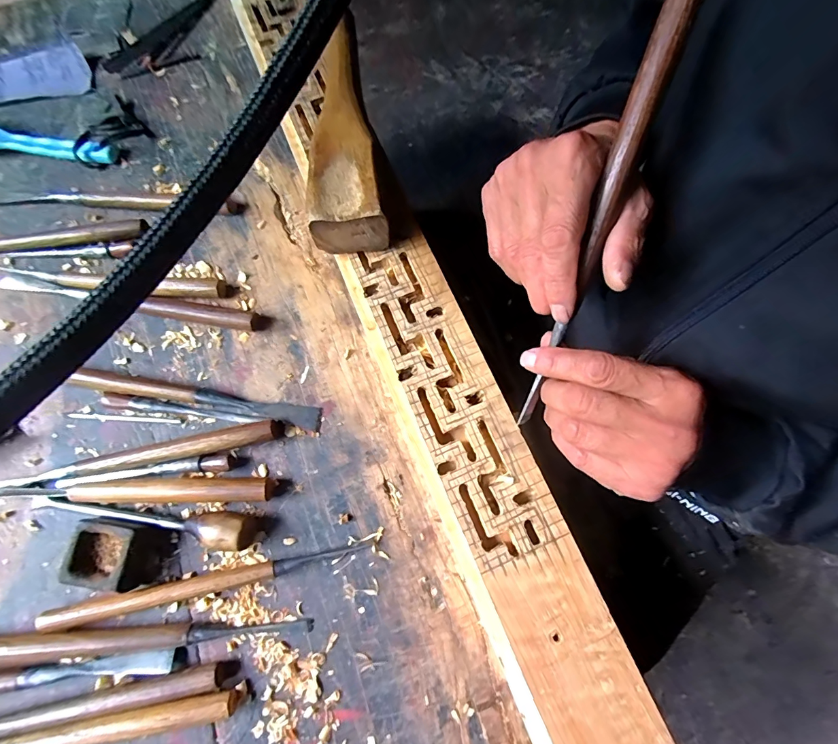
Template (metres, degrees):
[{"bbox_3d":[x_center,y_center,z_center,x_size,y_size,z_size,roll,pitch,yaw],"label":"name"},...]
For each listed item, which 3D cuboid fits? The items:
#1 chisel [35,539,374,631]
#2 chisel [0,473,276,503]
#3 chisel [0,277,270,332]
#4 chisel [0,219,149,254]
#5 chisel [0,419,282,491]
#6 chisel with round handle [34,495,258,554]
[{"bbox_3d":[-0.157,0.160,0.300,0.239,0.015,0.017,-12,74,-3],"label":"chisel"},{"bbox_3d":[-0.233,0.093,0.319,0.233,0.018,0.022,0,74,1],"label":"chisel"},{"bbox_3d":[-0.269,-0.066,0.367,0.258,0.016,0.019,9,74,3],"label":"chisel"},{"bbox_3d":[-0.389,-0.127,0.385,0.244,0.012,0.020,-7,74,-1],"label":"chisel"},{"bbox_3d":[-0.245,0.069,0.326,0.260,0.017,0.022,-10,74,-2],"label":"chisel"},{"bbox_3d":[-0.218,0.114,0.309,0.183,0.028,0.025,7,74,3],"label":"chisel with round handle"}]

